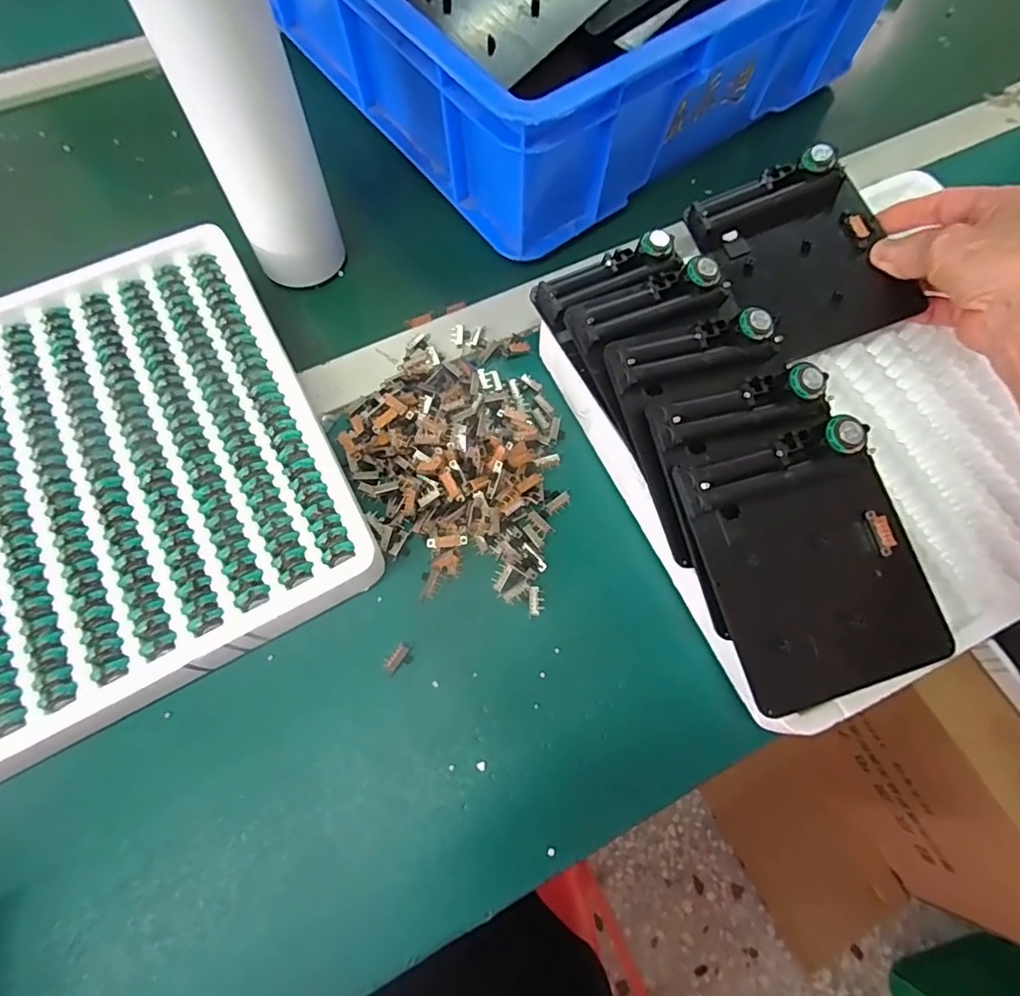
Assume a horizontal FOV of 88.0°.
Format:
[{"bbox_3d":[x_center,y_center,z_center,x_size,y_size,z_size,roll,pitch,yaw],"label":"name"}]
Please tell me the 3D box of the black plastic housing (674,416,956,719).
[{"bbox_3d":[0.156,0.032,0.268,0.110,0.016,0.126,-15,84,-9],"label":"black plastic housing"}]

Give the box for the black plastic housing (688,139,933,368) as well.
[{"bbox_3d":[0.194,-0.159,0.350,0.105,0.014,0.125,-23,81,3],"label":"black plastic housing"}]

